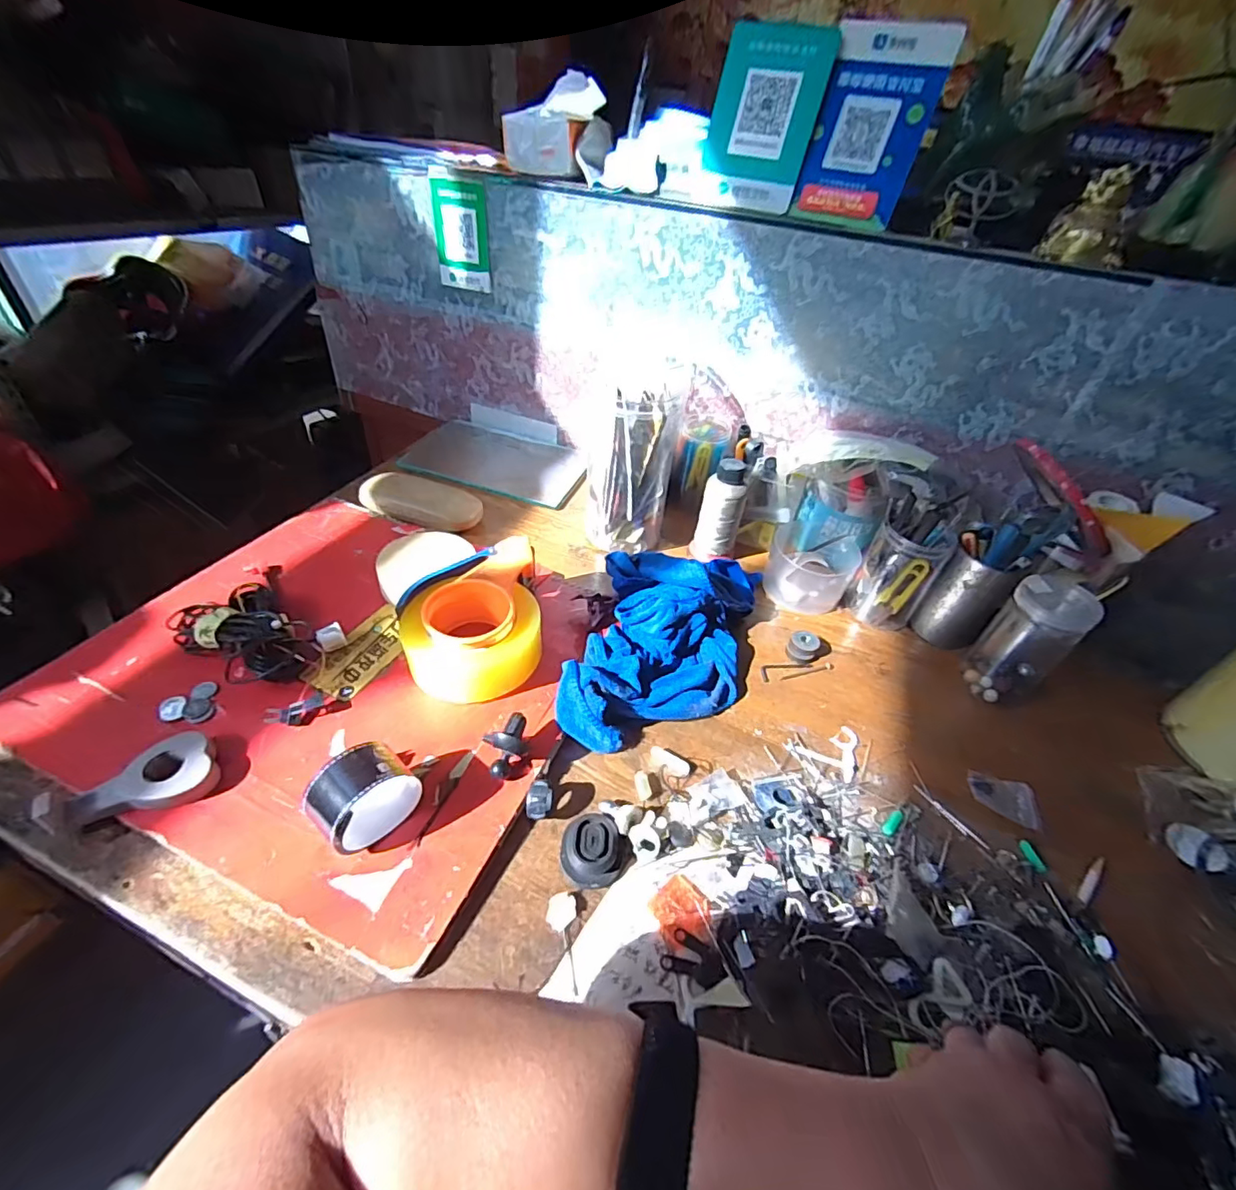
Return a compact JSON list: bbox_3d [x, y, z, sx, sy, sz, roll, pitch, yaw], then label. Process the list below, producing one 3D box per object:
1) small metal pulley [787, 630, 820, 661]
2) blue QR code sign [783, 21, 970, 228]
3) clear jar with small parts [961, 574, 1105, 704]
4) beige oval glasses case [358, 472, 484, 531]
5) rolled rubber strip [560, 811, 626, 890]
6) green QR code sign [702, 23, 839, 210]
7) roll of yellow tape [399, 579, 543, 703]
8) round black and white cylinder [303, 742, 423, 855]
[{"bbox_3d":[0.195,0.055,0.562,0.027,0.021,0.029,4,41,-3],"label":"small metal pulley"},{"bbox_3d":[0.258,-0.481,0.550,0.111,0.173,0.008,26,22,20],"label":"blue QR code sign"},{"bbox_3d":[0.392,0.047,0.517,0.060,0.123,0.063,-26,50,-32],"label":"clear jar with small parts"},{"bbox_3d":[-0.246,-0.117,0.674,0.151,0.022,0.070,14,41,8],"label":"beige oval glasses case"},{"bbox_3d":[-0.019,0.182,0.386,0.043,0.015,0.049,-5,42,-14],"label":"rolled rubber strip"},{"bbox_3d":[0.159,-0.517,0.583,0.114,0.168,0.011,20,24,16],"label":"green QR code sign"},{"bbox_3d":[-0.129,0.039,0.486,0.118,0.063,0.103,-17,46,-25],"label":"roll of yellow tape"},{"bbox_3d":[-0.175,0.139,0.369,0.049,0.054,0.063,25,44,20],"label":"round black and white cylinder"}]

